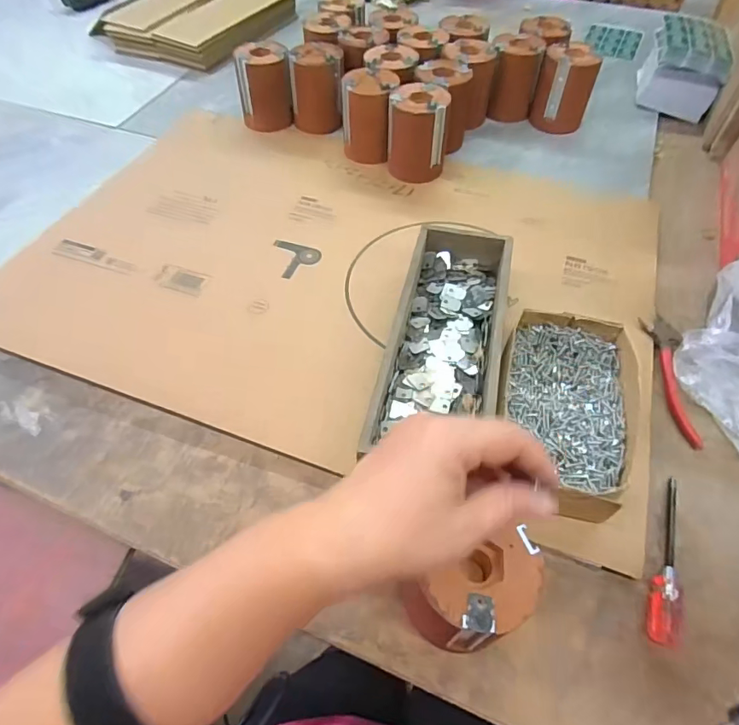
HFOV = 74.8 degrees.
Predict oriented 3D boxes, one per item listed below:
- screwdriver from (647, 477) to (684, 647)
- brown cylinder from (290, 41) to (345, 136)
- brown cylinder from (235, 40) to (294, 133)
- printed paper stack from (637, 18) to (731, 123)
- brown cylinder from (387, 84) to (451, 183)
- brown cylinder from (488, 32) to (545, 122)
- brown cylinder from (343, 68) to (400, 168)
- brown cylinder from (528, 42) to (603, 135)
[{"bbox_3d":[0.239,0.153,0.382,0.020,0.021,0.137,24,57,16],"label":"screwdriver"},{"bbox_3d":[-0.078,-0.417,0.735,0.078,0.100,0.065,0,54,-1],"label":"brown cylinder"},{"bbox_3d":[-0.159,-0.416,0.733,0.077,0.101,0.069,-12,55,-9],"label":"brown cylinder"},{"bbox_3d":[0.504,-0.473,0.777,0.111,0.104,0.141,20,56,13],"label":"printed paper stack"},{"bbox_3d":[0.065,-0.308,0.655,0.076,0.102,0.076,4,54,2],"label":"brown cylinder"},{"bbox_3d":[0.218,-0.436,0.743,0.071,0.102,0.077,5,54,3],"label":"brown cylinder"},{"bbox_3d":[0.000,-0.346,0.683,0.075,0.100,0.078,9,54,5],"label":"brown cylinder"},{"bbox_3d":[0.292,-0.409,0.725,0.079,0.104,0.071,18,56,12],"label":"brown cylinder"}]

